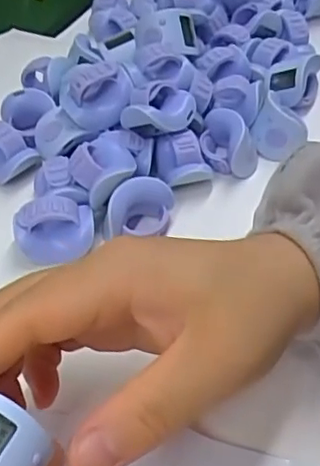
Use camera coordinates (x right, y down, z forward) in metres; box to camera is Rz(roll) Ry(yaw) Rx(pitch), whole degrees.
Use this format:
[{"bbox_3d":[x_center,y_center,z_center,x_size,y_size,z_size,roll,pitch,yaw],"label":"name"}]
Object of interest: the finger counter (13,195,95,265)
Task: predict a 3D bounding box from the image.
[{"bbox_3d":[-0.055,-0.004,0.316,0.040,0.025,0.028,-15,49,-12],"label":"finger counter"}]

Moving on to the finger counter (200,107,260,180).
[{"bbox_3d":[0.042,-0.053,0.366,0.034,0.034,0.032,7,48,9],"label":"finger counter"}]

